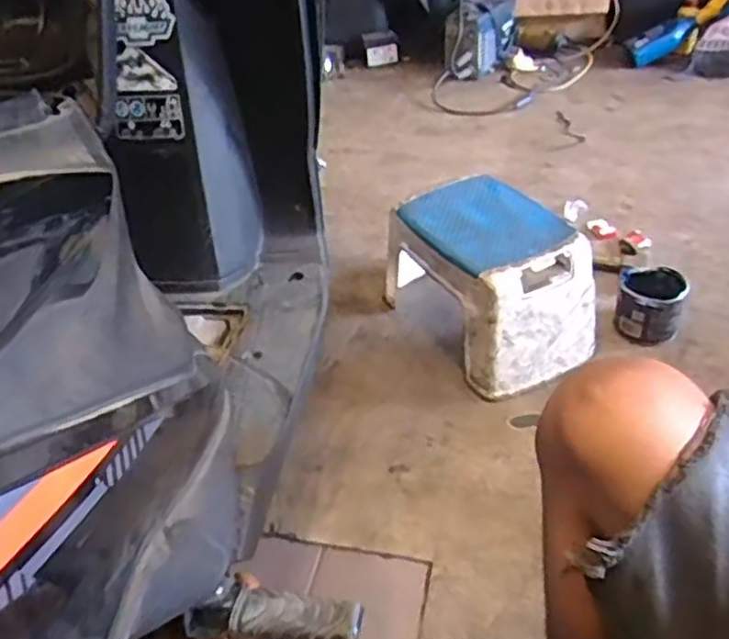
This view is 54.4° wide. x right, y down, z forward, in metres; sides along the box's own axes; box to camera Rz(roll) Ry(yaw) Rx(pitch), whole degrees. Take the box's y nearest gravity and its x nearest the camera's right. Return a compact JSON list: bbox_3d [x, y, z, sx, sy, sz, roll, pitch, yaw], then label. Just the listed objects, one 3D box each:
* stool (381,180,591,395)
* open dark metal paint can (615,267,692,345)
[{"bbox_3d":[0.206,-0.062,1.173,0.216,0.221,0.337,-22,42,-19],"label":"stool"},{"bbox_3d":[0.465,-0.024,1.160,0.099,0.088,0.096,-4,39,3],"label":"open dark metal paint can"}]

